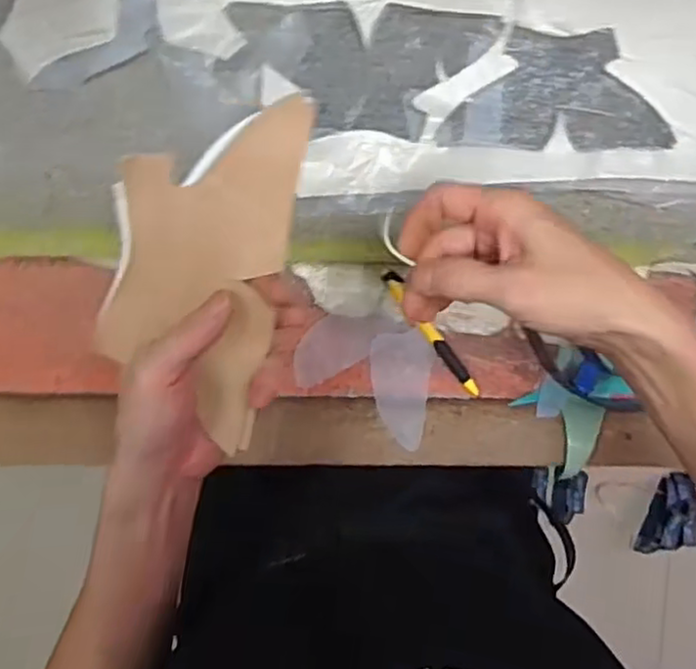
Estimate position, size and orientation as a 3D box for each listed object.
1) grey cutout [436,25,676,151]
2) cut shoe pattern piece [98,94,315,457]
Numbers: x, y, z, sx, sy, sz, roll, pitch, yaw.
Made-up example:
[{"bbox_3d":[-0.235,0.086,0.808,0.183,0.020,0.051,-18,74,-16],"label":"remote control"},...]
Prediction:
[{"bbox_3d":[0.161,-0.184,0.524,0.169,0.012,0.084,1,100,-2],"label":"grey cutout"},{"bbox_3d":[-0.082,-0.036,0.382,0.091,0.026,0.190,11,95,-6],"label":"cut shoe pattern piece"}]

